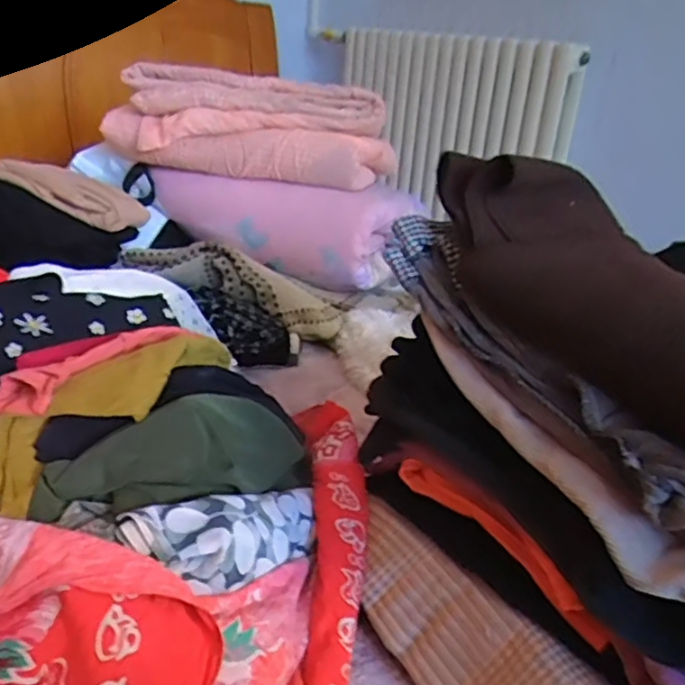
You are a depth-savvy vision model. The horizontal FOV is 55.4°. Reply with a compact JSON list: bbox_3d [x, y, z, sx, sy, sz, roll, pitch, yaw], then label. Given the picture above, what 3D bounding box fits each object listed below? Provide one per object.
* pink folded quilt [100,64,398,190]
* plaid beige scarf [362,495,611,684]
[{"bbox_3d":[-0.181,-0.448,1.343,0.542,0.177,0.258,8,25,8],"label":"pink folded quilt"},{"bbox_3d":[0.107,0.260,0.558,0.045,0.111,0.332,32,1,-39],"label":"plaid beige scarf"}]

